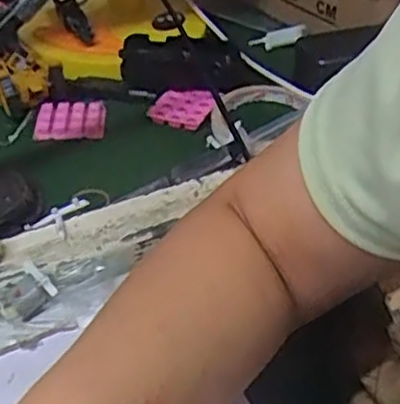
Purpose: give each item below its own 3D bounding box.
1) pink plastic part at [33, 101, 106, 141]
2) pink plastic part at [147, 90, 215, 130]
[{"bbox_3d":[-0.114,-0.071,0.620,0.060,0.013,0.046,-4,39,-4],"label":"pink plastic part"},{"bbox_3d":[-0.014,-0.084,0.635,0.050,0.013,0.049,14,41,18],"label":"pink plastic part"}]

